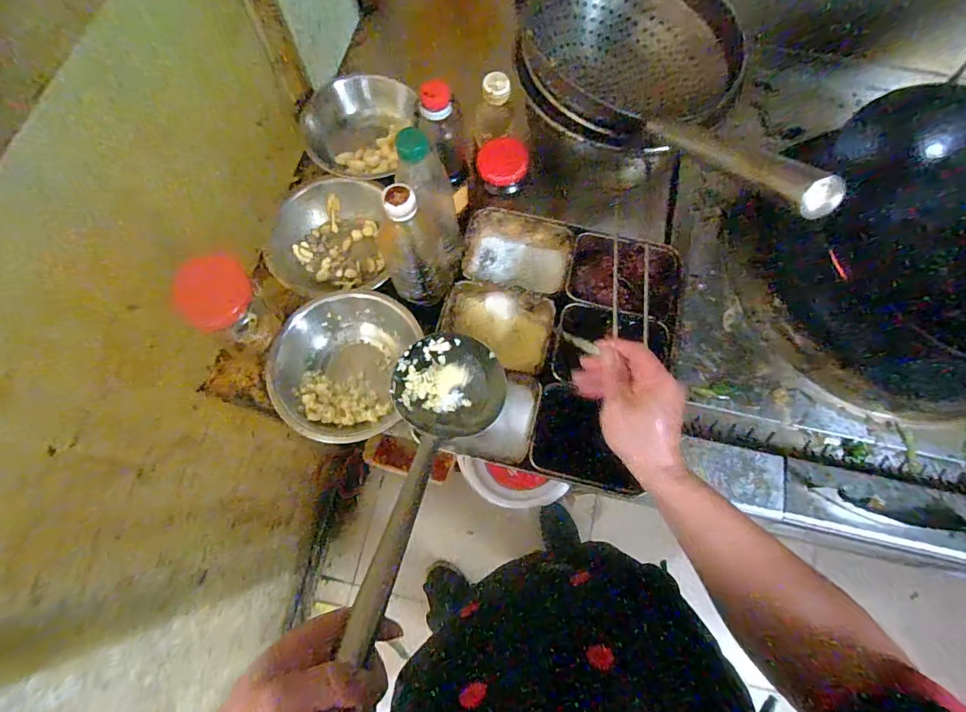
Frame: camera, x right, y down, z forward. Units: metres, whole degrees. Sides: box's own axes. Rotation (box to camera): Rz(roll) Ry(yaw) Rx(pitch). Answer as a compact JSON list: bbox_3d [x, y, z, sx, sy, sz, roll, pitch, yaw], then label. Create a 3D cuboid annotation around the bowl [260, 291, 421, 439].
[{"bbox_3d":[-0.176,0.011,0.597,0.179,0.087,0.187,0,73,0],"label":"bowl"}]

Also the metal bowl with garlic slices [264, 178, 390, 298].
[{"bbox_3d":[-0.222,-0.167,0.677,0.160,0.046,0.170,0,73,0],"label":"metal bowl with garlic slices"}]

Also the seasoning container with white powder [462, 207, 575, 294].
[{"bbox_3d":[0.048,-0.145,0.663,0.141,0.065,0.106,4,73,1],"label":"seasoning container with white powder"}]

